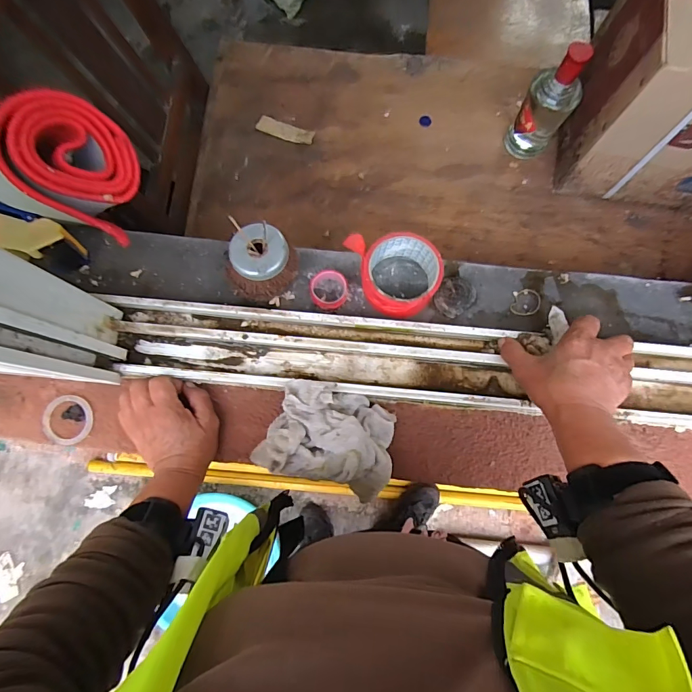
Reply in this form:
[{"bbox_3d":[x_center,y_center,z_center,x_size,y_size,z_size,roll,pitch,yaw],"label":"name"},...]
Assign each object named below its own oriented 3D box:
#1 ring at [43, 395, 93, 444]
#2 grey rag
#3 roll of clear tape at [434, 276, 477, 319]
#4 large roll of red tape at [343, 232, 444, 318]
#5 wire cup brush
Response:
[{"bbox_3d":[-0.322,0.085,0.469,0.055,0.009,0.055,0,79,0],"label":"ring"},{"bbox_3d":[-0.014,0.099,0.431,0.147,0.057,0.106,19,80,3],"label":"grey rag"},{"bbox_3d":[0.134,-0.060,0.494,0.043,0.017,0.047,0,79,0],"label":"roll of clear tape"},{"bbox_3d":[0.057,-0.083,0.484,0.106,0.045,0.097,0,79,0],"label":"large roll of red tape"},{"bbox_3d":[-0.099,-0.095,0.464,0.075,0.066,0.076,0,79,0],"label":"wire cup brush"}]

